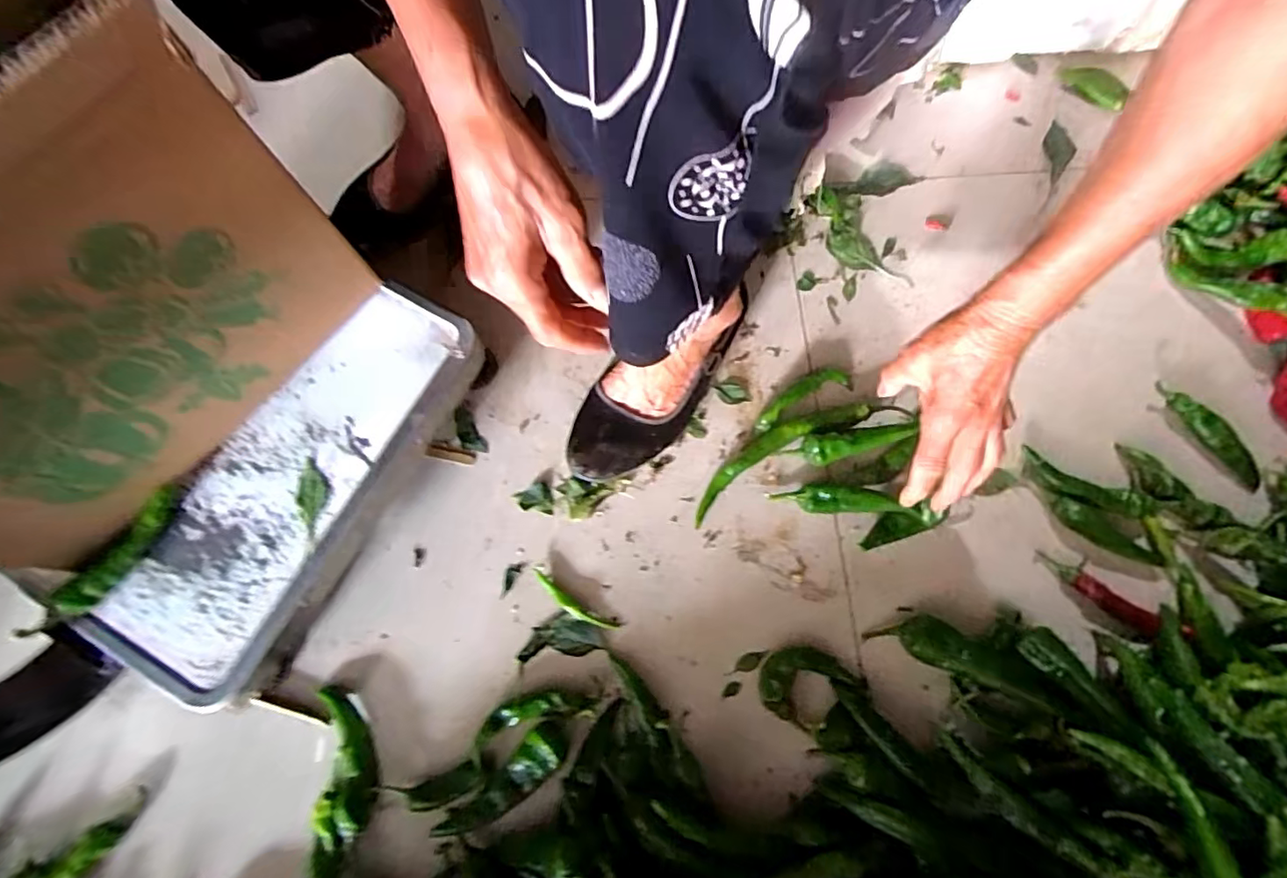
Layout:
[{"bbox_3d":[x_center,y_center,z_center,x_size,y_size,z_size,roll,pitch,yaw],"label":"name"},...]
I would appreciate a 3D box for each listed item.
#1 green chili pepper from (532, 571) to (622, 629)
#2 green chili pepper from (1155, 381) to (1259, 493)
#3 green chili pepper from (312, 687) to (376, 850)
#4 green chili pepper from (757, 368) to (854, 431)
[{"bbox_3d":[-0.062,0.146,0.503,0.089,0.014,0.015,31,77,8],"label":"green chili pepper"},{"bbox_3d":[0.536,-0.004,0.539,0.030,0.018,0.122,-30,77,-7],"label":"green chili pepper"},{"bbox_3d":[-0.243,0.262,0.461,0.041,0.027,0.112,-9,75,-2],"label":"green chili pepper"},{"bbox_3d":[0.151,-0.041,0.546,0.106,0.021,0.029,-27,76,-7],"label":"green chili pepper"}]

